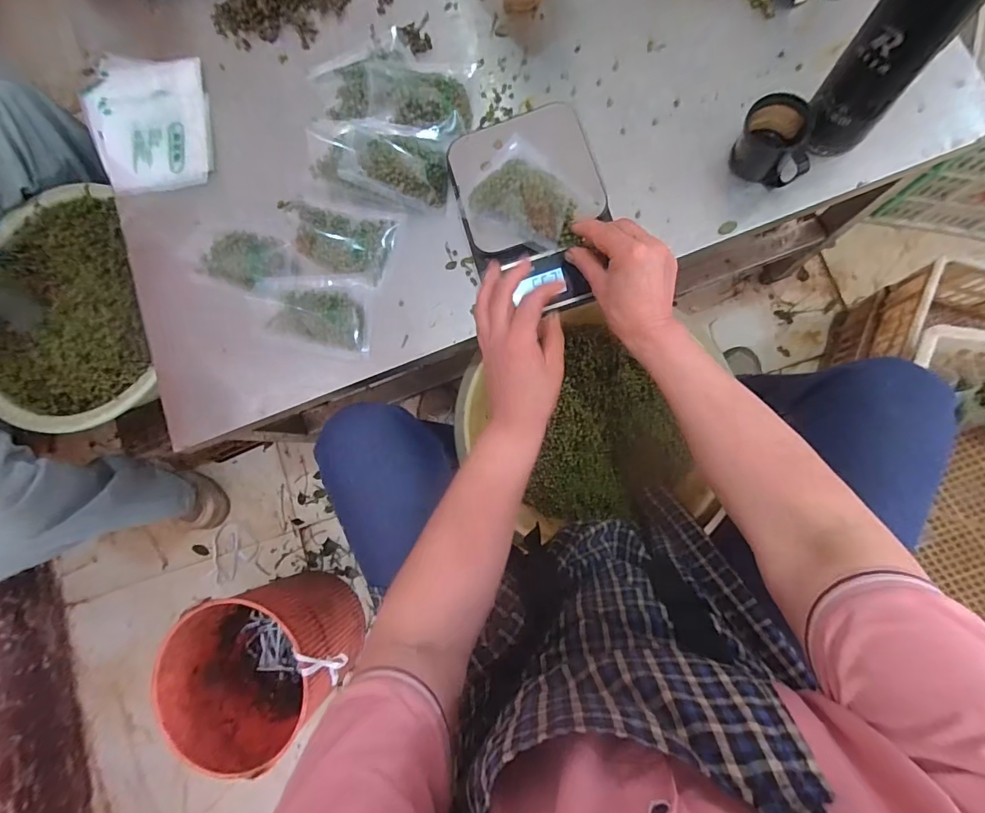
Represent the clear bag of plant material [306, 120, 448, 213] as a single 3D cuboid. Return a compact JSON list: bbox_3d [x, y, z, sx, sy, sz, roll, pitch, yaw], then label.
[{"bbox_3d":[-0.137,-0.295,0.537,0.173,0.031,0.090,19,86,8],"label":"clear bag of plant material"}]

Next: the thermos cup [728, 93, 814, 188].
[{"bbox_3d":[0.290,-0.274,0.478,0.058,0.055,0.082,9,85,7],"label":"thermos cup"}]

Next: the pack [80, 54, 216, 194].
[{"bbox_3d":[-0.455,-0.377,0.607,0.159,0.022,0.217,-12,83,5],"label":"pack"}]

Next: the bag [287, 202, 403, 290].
[{"bbox_3d":[-0.182,-0.203,0.545,0.129,0.019,0.089,17,86,8],"label":"bag"}]

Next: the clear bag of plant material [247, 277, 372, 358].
[{"bbox_3d":[-0.207,-0.114,0.530,0.141,0.033,0.087,14,86,8],"label":"clear bag of plant material"}]

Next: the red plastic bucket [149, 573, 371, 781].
[{"bbox_3d":[-0.390,0.433,0.830,0.239,0.266,0.234,-1,84,6],"label":"red plastic bucket"}]

